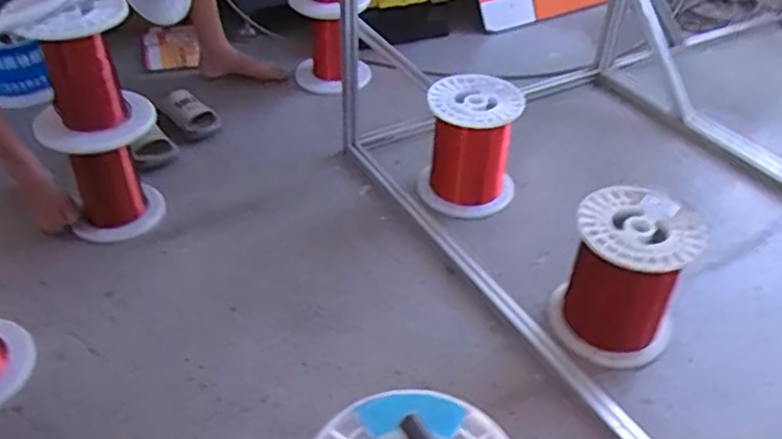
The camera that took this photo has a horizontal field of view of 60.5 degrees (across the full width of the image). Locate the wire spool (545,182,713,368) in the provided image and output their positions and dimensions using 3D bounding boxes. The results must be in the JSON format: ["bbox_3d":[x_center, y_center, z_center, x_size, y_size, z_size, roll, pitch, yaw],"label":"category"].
[{"bbox_3d":[0.400,0.100,1.160,0.204,0.232,0.212,18,45,18],"label":"wire spool"}]

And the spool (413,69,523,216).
[{"bbox_3d":[0.169,-0.154,1.454,0.208,0.232,0.180,4,42,4],"label":"spool"}]

